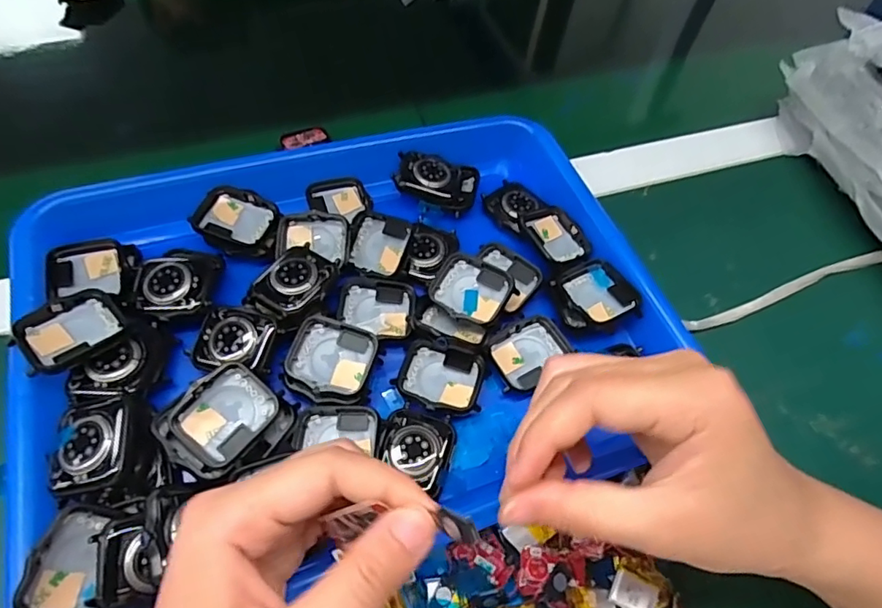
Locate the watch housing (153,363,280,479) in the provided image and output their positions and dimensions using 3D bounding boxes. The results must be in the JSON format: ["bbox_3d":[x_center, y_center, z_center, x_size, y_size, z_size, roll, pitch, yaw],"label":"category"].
[{"bbox_3d":[-0.101,0.053,0.249,0.037,0.011,0.048,42,63,1],"label":"watch housing"}]

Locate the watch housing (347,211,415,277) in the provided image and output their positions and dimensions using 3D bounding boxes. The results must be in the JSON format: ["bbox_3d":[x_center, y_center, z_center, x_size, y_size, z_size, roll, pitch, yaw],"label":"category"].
[{"bbox_3d":[-0.036,-0.034,0.318,0.039,0.008,0.035,14,84,21],"label":"watch housing"}]

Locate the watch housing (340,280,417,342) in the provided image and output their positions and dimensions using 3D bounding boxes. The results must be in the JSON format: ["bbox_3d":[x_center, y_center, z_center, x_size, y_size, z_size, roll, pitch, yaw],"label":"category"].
[{"bbox_3d":[-0.036,0.005,0.302,0.041,0.012,0.038,0,57,-5],"label":"watch housing"}]

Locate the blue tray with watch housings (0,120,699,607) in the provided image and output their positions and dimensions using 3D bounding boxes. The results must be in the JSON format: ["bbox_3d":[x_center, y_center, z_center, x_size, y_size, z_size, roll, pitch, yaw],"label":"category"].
[{"bbox_3d":[-0.047,0.003,0.301,0.327,0.048,0.249,-19,60,-14],"label":"blue tray with watch housings"}]

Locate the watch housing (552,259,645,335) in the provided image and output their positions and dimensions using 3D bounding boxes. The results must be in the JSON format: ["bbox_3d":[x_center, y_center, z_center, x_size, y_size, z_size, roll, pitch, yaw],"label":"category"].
[{"bbox_3d":[0.089,-0.004,0.314,0.042,0.010,0.043,-23,62,-19],"label":"watch housing"}]

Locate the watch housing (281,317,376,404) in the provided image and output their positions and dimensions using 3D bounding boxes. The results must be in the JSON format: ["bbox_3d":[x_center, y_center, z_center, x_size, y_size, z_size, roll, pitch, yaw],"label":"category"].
[{"bbox_3d":[-0.057,0.028,0.278,0.043,0.013,0.043,16,57,5],"label":"watch housing"}]

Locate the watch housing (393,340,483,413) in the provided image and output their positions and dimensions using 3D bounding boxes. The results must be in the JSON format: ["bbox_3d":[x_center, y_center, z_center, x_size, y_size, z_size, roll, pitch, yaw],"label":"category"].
[{"bbox_3d":[0.000,0.038,0.287,0.043,0.013,0.038,13,57,3],"label":"watch housing"}]

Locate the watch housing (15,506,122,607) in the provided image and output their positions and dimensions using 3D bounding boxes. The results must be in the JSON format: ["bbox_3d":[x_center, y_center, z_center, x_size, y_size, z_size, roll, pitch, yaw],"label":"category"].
[{"bbox_3d":[-0.148,0.105,0.214,0.008,0.029,0.045,-19,67,37],"label":"watch housing"}]

